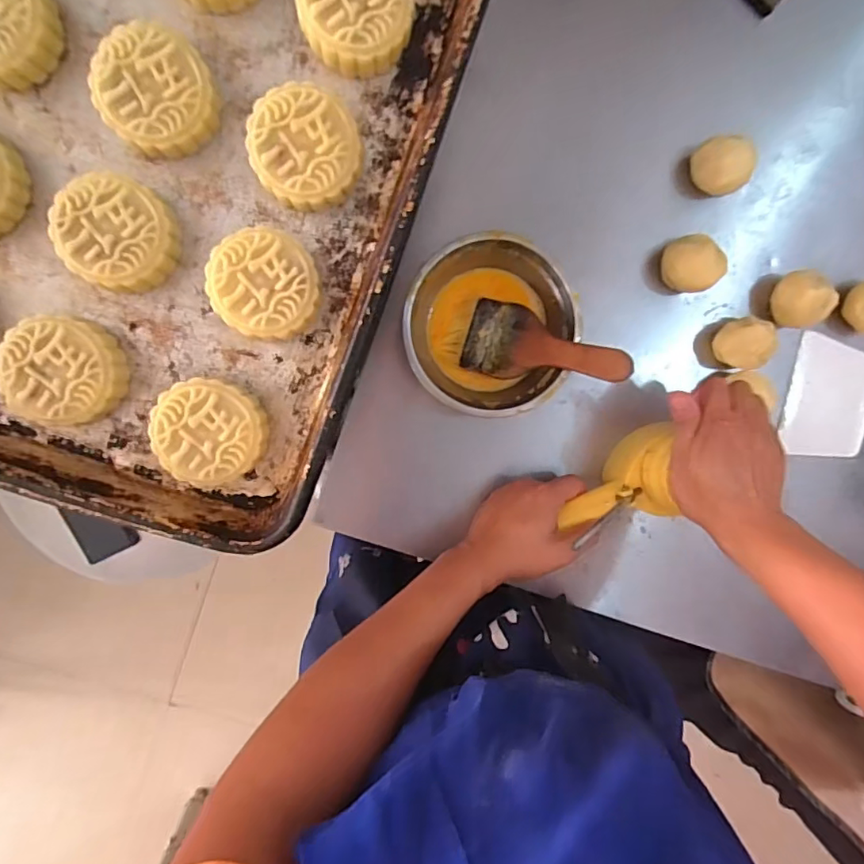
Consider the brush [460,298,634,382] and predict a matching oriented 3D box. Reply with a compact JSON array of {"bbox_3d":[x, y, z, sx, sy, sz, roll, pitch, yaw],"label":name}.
[{"bbox_3d":[0.108,-0.080,0.523,0.156,0.014,0.070,15,94,18],"label":"brush"}]

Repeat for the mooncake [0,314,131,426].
[{"bbox_3d":[-0.228,-0.038,0.343,0.065,0.027,0.064,0,95,-5],"label":"mooncake"}]

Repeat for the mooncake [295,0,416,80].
[{"bbox_3d":[-0.046,-0.254,0.331,0.066,0.027,0.066,8,95,-6],"label":"mooncake"}]

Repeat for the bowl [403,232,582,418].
[{"bbox_3d":[0.056,-0.103,0.541,0.163,0.048,0.165,0,95,-5],"label":"bowl"}]

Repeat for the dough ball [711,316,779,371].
[{"bbox_3d":[0.321,-0.090,0.565,0.050,0.047,0.052,0,95,-5],"label":"dough ball"}]

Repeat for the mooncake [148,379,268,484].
[{"bbox_3d":[-0.141,0.000,0.349,0.065,0.028,0.064,0,95,-5],"label":"mooncake"}]

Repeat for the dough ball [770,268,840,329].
[{"bbox_3d":[0.377,-0.135,0.563,0.051,0.052,0.057,-41,98,0],"label":"dough ball"}]

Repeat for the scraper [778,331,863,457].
[{"bbox_3d":[0.436,-0.035,0.595,0.091,0.009,0.125,11,98,3],"label":"scraper"}]

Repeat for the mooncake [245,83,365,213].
[{"bbox_3d":[-0.076,-0.171,0.335,0.064,0.025,0.066,0,95,-5],"label":"mooncake"}]

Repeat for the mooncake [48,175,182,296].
[{"bbox_3d":[-0.193,-0.122,0.338,0.066,0.026,0.063,0,95,-5],"label":"mooncake"}]

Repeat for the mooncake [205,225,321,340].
[{"bbox_3d":[-0.104,-0.092,0.344,0.066,0.026,0.063,0,95,-5],"label":"mooncake"}]

